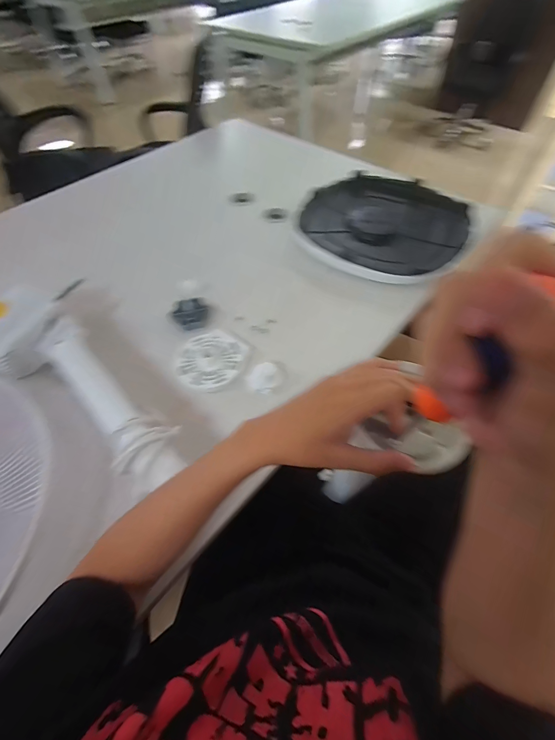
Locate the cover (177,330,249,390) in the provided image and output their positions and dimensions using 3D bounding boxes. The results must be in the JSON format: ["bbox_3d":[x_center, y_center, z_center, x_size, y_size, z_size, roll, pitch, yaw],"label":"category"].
[{"bbox_3d":[-0.112,-0.025,0.574,0.109,0.019,0.125,9,56,6],"label":"cover"}]

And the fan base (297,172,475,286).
[{"bbox_3d":[0.247,-0.349,0.794,0.382,0.041,0.386,0,55,0],"label":"fan base"}]

